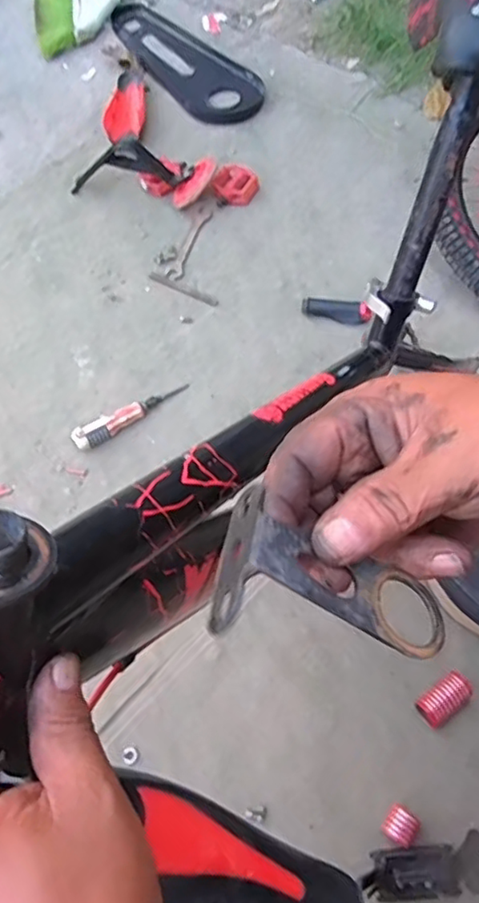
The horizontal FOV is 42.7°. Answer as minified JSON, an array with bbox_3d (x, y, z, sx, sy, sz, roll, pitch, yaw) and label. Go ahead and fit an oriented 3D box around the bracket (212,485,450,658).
[{"bbox_3d":[0.033,0.051,0.221,0.088,0.028,0.053,25,65,-9],"label":"bracket"}]

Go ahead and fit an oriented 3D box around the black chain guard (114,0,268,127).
[{"bbox_3d":[-0.137,-0.859,1.340,0.177,0.022,0.518,-36,68,-16],"label":"black chain guard"}]

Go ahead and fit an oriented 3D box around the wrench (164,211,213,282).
[{"bbox_3d":[-0.090,-0.368,1.088,0.031,0.006,0.169,16,65,9],"label":"wrench"}]

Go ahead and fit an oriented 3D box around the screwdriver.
[{"bbox_3d":[-0.162,-0.059,0.930,0.190,0.038,0.031,-33,67,-15],"label":"screwdriver"}]

